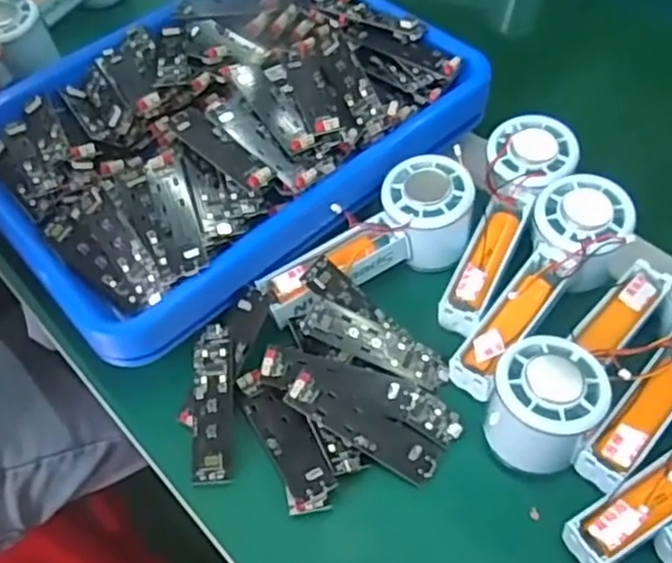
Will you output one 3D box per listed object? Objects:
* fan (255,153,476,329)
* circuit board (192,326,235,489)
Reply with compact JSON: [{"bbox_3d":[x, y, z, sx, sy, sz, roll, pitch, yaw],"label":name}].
[{"bbox_3d":[0.019,-0.026,0.455,0.147,0.049,0.057,-25,57,-13],"label":"fan"},{"bbox_3d":[-0.073,0.071,0.418,0.023,0.006,0.093,-4,67,2],"label":"circuit board"}]

